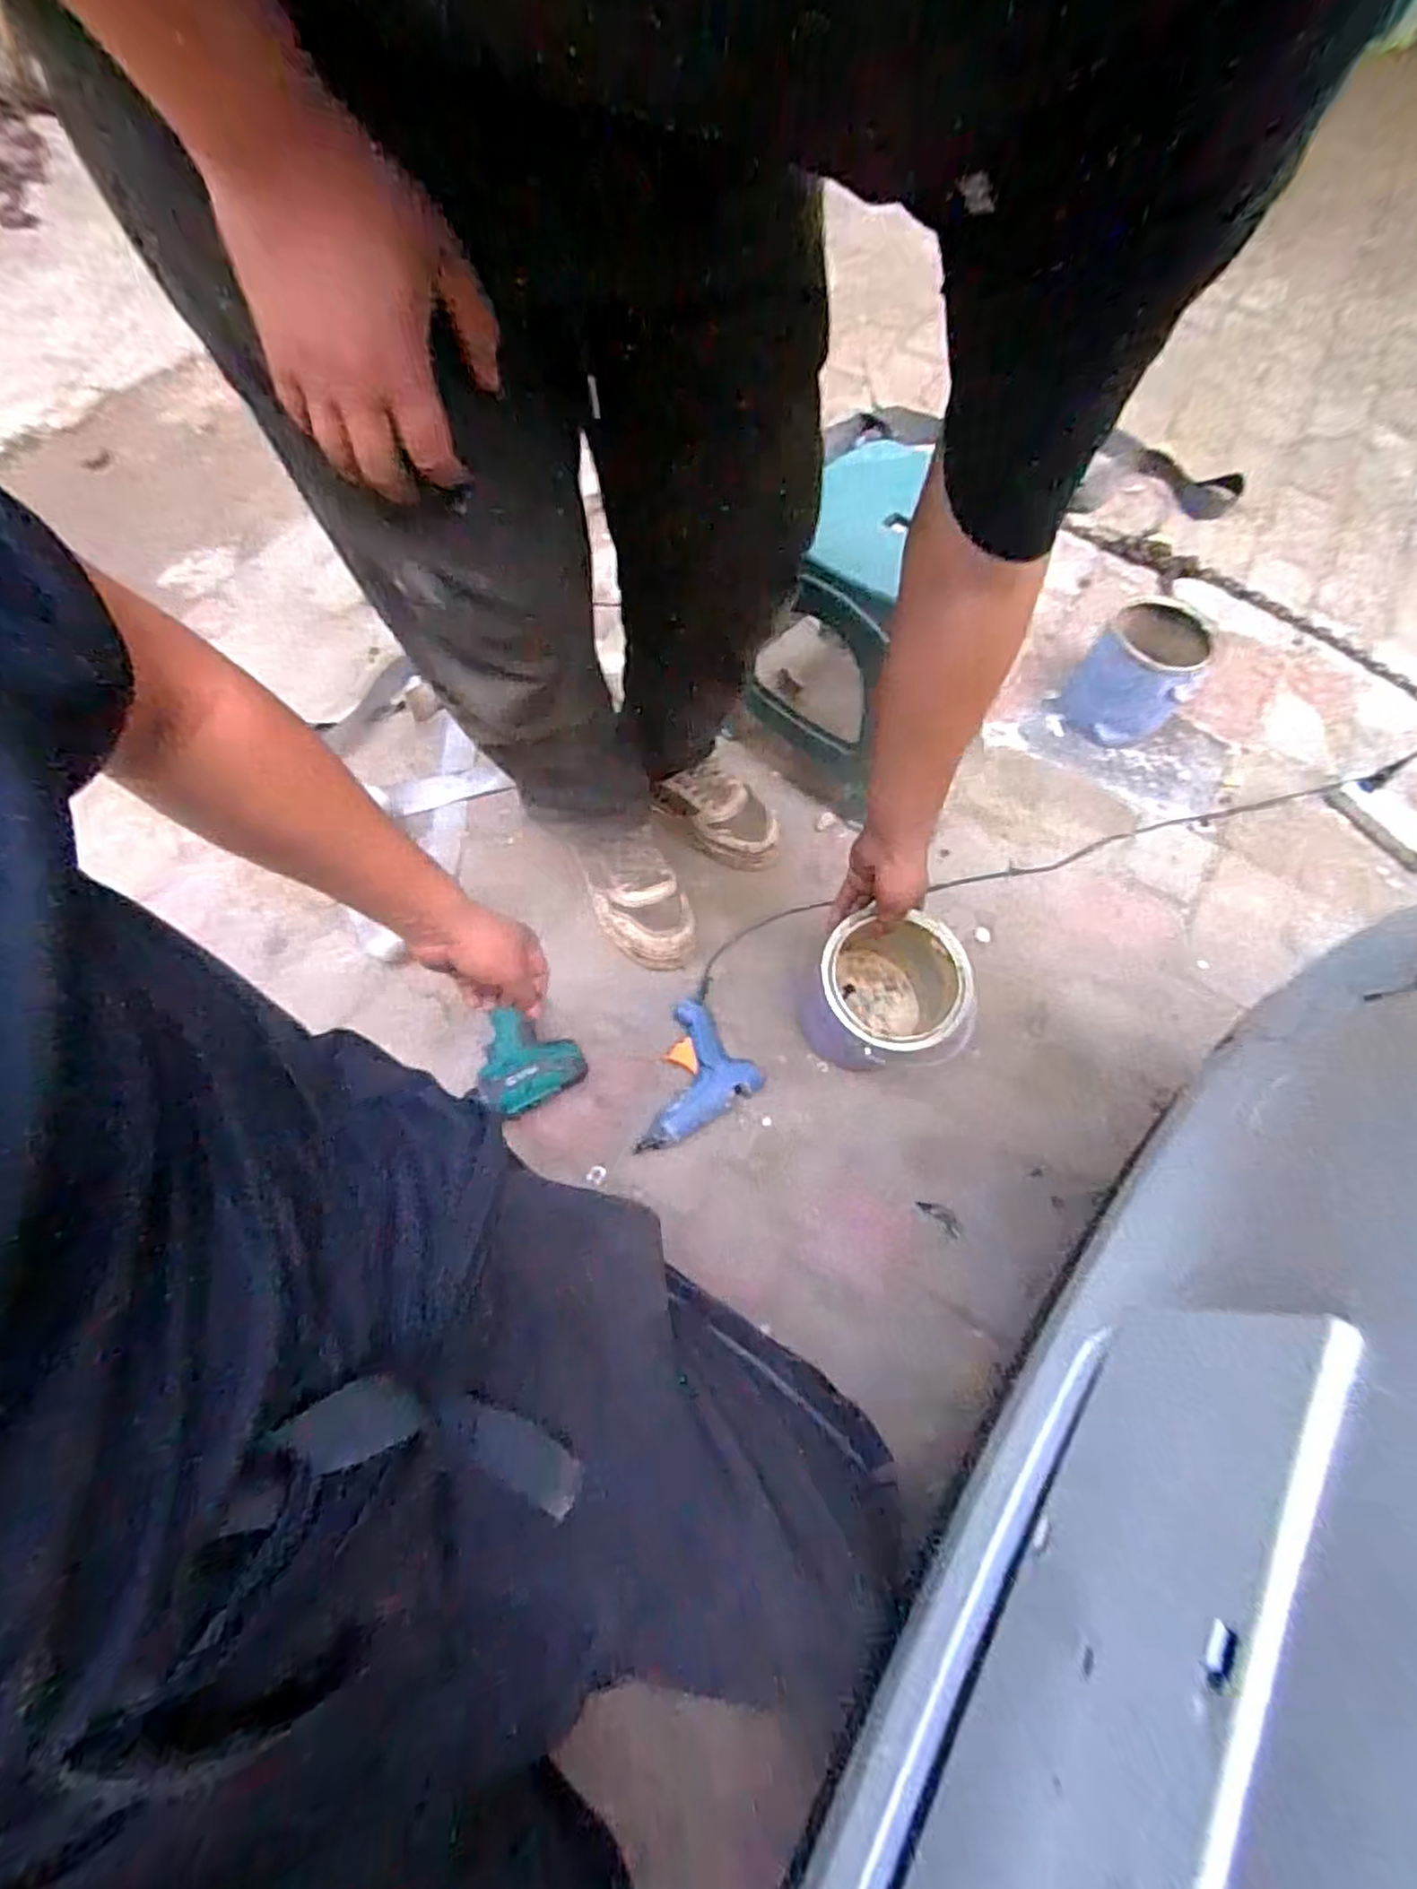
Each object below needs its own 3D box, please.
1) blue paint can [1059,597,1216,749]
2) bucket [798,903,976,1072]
[{"bbox_3d":[0.633,-0.398,1.061,0.147,0.154,0.144,1,63,-3],"label":"blue paint can"},{"bbox_3d":[0.204,0.062,0.829,0.165,0.173,0.155,1,63,-3],"label":"bucket"}]

